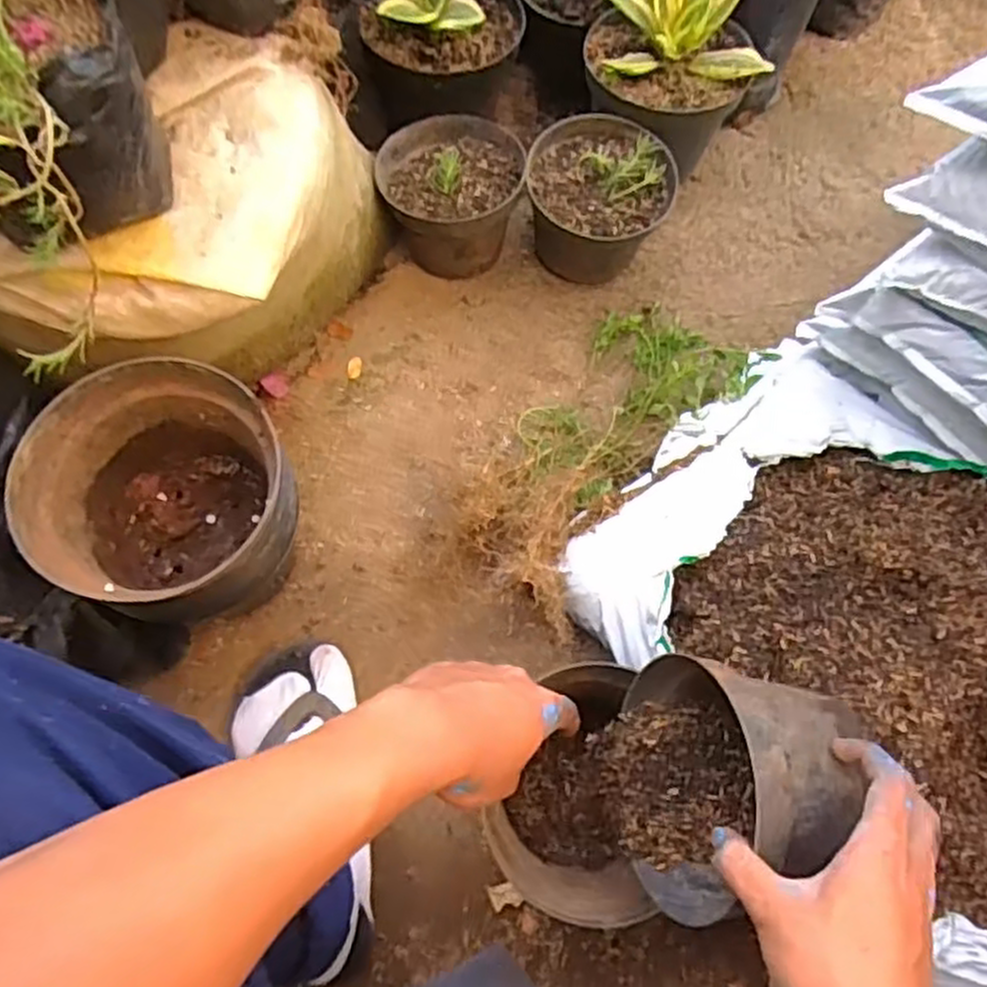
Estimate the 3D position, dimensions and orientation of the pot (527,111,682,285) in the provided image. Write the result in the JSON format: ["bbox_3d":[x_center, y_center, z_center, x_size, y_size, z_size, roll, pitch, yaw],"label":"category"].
[{"bbox_3d":[0.107,-0.294,0.820,0.141,0.123,0.153,1,67,-1],"label":"pot"}]

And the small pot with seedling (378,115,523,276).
[{"bbox_3d":[-0.043,-0.306,0.835,0.140,0.104,0.144,1,67,-1],"label":"small pot with seedling"}]

